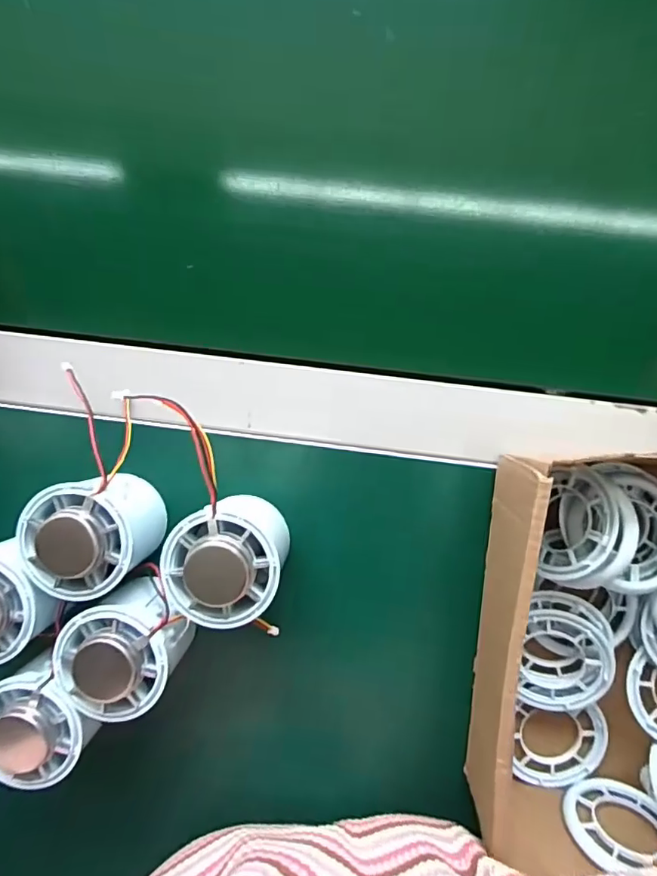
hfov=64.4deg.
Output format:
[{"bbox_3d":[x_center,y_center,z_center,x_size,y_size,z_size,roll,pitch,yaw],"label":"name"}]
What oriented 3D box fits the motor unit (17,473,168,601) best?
[{"bbox_3d":[-0.116,0.047,0.263,0.050,0.051,0.054,0,92,5],"label":"motor unit"}]

